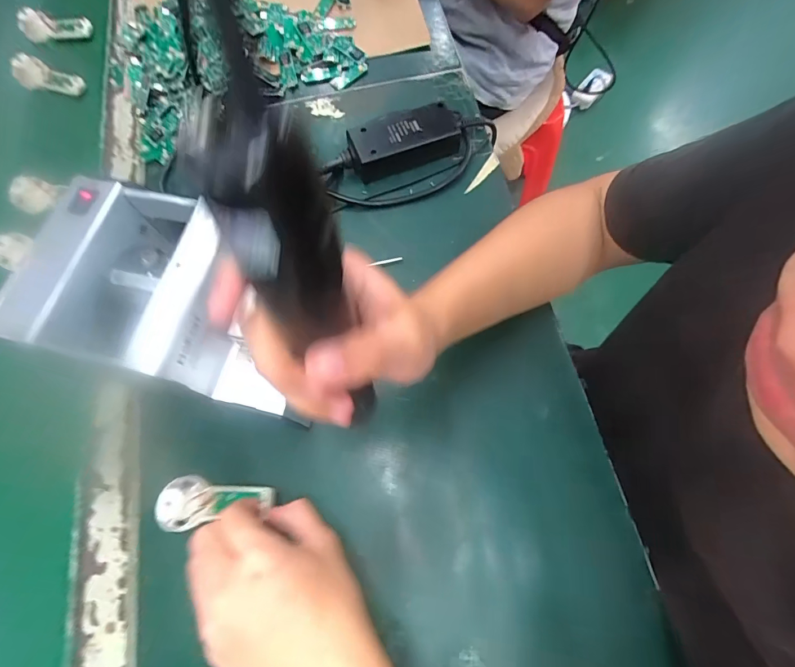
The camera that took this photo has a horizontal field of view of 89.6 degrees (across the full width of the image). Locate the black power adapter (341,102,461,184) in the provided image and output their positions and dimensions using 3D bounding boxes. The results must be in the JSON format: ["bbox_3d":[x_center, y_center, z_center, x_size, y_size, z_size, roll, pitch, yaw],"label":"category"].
[{"bbox_3d":[0.005,-0.209,0.437,0.130,0.034,0.052,-18,70,-4],"label":"black power adapter"}]

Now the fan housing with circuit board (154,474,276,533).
[{"bbox_3d":[-0.143,0.131,0.319,0.089,0.019,0.040,-7,70,-1],"label":"fan housing with circuit board"}]

